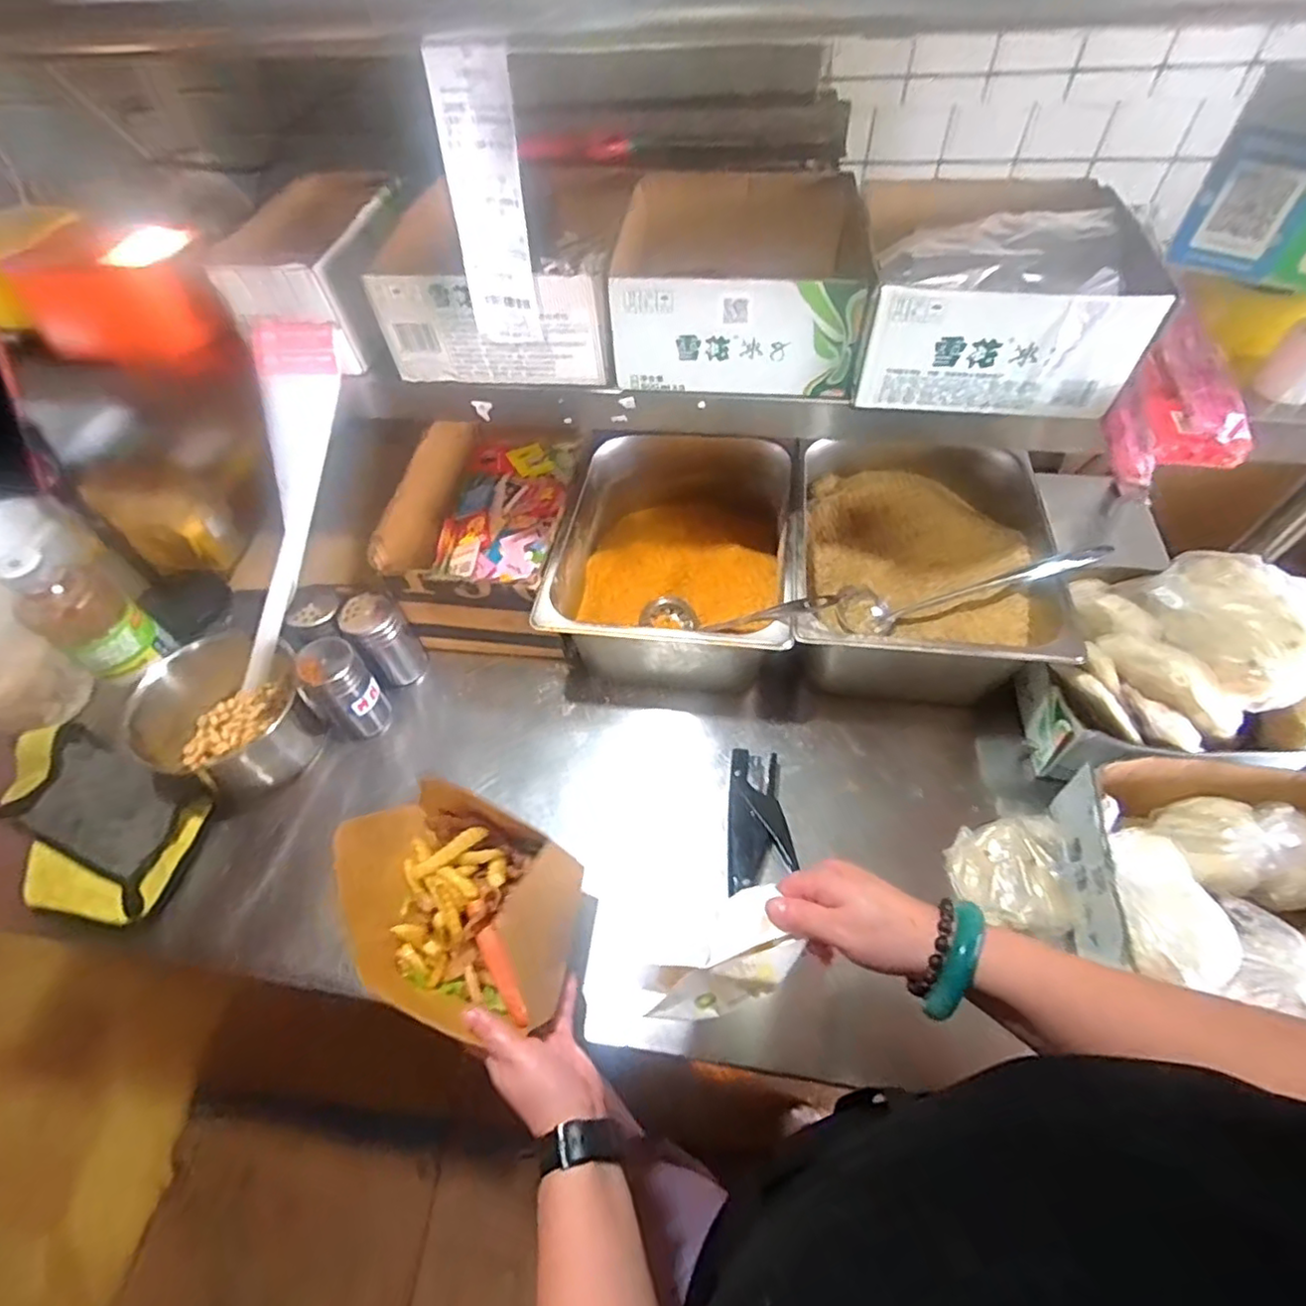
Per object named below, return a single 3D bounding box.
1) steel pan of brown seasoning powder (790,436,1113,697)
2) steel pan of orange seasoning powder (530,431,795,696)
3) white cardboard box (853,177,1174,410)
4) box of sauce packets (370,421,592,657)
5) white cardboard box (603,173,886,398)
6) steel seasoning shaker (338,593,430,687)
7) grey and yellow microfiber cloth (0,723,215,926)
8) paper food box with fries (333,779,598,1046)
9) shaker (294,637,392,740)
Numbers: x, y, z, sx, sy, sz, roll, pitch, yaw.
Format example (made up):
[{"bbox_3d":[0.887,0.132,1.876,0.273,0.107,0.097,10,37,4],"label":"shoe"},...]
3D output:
[{"bbox_3d":[0.301,-0.094,0.745,0.279,0.150,0.334,5,55,8],"label":"steel pan of brown seasoning powder"},{"bbox_3d":[0.027,-0.111,0.764,0.255,0.125,0.314,3,55,7],"label":"steel pan of orange seasoning powder"},{"bbox_3d":[0.296,-0.316,0.560,0.211,0.091,0.222,9,56,11],"label":"white cardboard box"},{"bbox_3d":[-0.192,-0.177,0.828,0.211,0.155,0.342,3,55,7],"label":"box of sauce packets"},{"bbox_3d":[0.078,-0.346,0.598,0.219,0.096,0.225,3,55,7],"label":"white cardboard box"},{"bbox_3d":[-0.319,-0.014,0.766,0.064,0.115,0.056,-31,58,-16],"label":"steel seasoning shaker"},{"bbox_3d":[-0.605,0.179,0.676,0.247,0.058,0.165,16,57,15],"label":"grey and yellow microfiber cloth"},{"bbox_3d":[-0.172,0.224,0.561,0.220,0.083,0.167,23,60,20],"label":"paper food box with fries"},{"bbox_3d":[-0.344,0.042,0.720,0.063,0.129,0.052,-35,59,-19],"label":"shaker"}]

